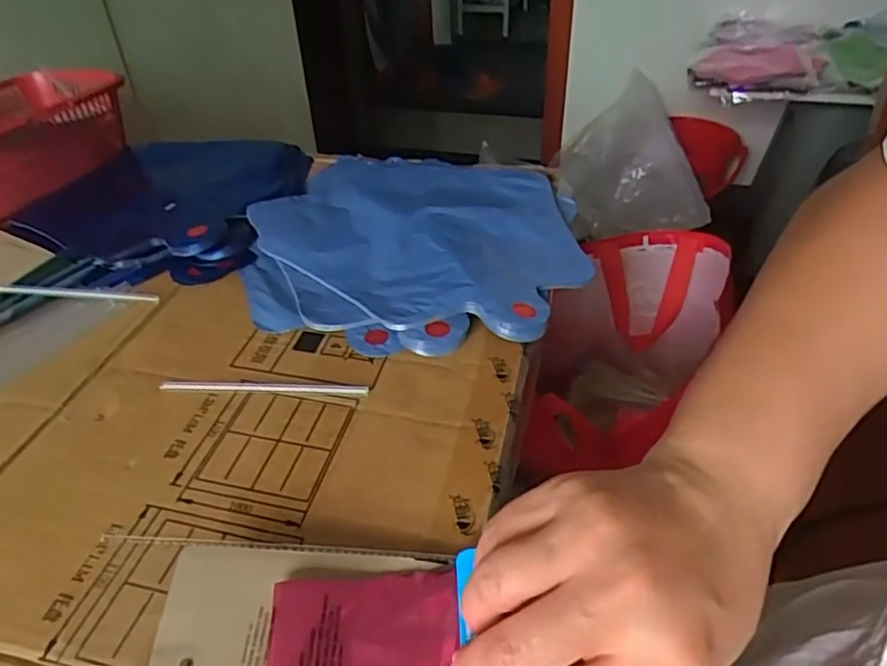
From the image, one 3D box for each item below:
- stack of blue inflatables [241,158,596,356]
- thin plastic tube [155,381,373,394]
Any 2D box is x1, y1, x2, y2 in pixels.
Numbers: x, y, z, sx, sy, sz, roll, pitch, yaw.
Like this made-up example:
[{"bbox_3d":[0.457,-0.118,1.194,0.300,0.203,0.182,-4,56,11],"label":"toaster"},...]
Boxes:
[{"bbox_3d":[-0.020,-0.076,0.480,0.238,0.015,0.260,1,39,2],"label":"stack of blue inflatables"},{"bbox_3d":[-0.103,0.031,0.365,0.119,0.004,0.010,1,39,2],"label":"thin plastic tube"}]

